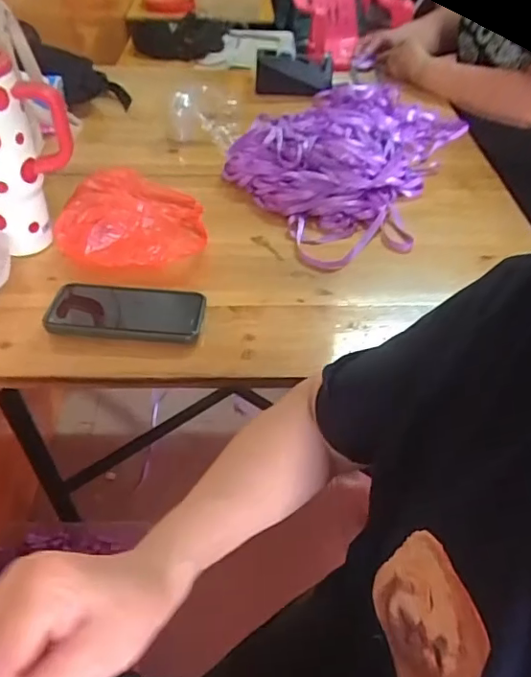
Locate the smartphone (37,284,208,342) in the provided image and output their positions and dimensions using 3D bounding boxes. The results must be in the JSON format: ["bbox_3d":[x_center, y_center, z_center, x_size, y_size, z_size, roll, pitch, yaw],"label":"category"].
[{"bbox_3d":[-0.152,-0.031,0.581,0.163,0.014,0.081,6,46,3],"label":"smartphone"}]

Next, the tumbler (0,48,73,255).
[{"bbox_3d":[-0.273,-0.195,0.587,0.112,0.209,0.081,17,47,13],"label":"tumbler"}]

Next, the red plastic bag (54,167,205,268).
[{"bbox_3d":[-0.159,-0.164,0.683,0.175,0.054,0.194,6,46,3],"label":"red plastic bag"}]

